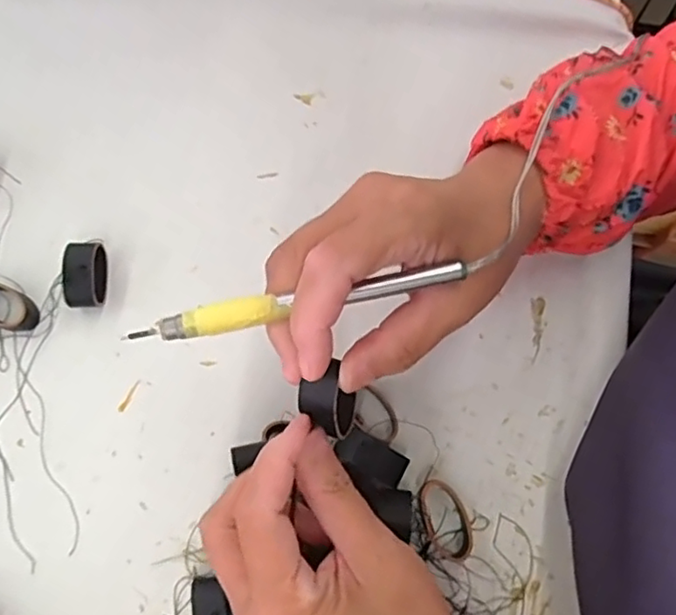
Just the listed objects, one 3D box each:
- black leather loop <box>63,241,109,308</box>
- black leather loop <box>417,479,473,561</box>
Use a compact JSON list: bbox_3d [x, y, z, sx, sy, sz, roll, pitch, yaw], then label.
[{"bbox_3d":[-0.145,-0.020,0.359,0.021,0.021,0.037,-3,78,-1],"label":"black leather loop"},{"bbox_3d":[0.057,0.112,0.329,0.026,0.016,0.040,-12,78,-3],"label":"black leather loop"}]

